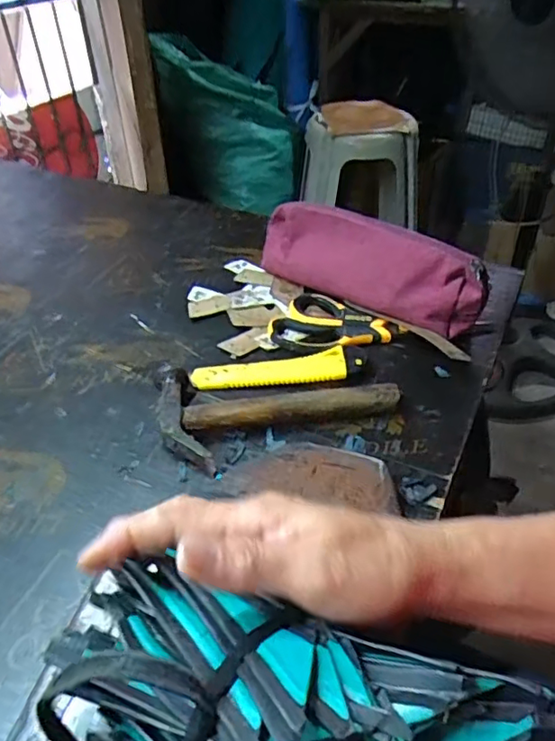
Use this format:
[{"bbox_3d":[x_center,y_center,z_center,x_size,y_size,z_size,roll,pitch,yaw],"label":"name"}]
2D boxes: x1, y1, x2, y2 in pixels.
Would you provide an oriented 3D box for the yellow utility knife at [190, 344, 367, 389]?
[{"bbox_3d":[0.002,-0.001,0.500,0.145,0.011,0.034,-6,41,-3],"label":"yellow utility knife"}]

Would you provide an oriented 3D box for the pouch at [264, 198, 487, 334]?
[{"bbox_3d":[0.079,-0.099,0.564,0.237,0.075,0.051,25,48,30],"label":"pouch"}]

